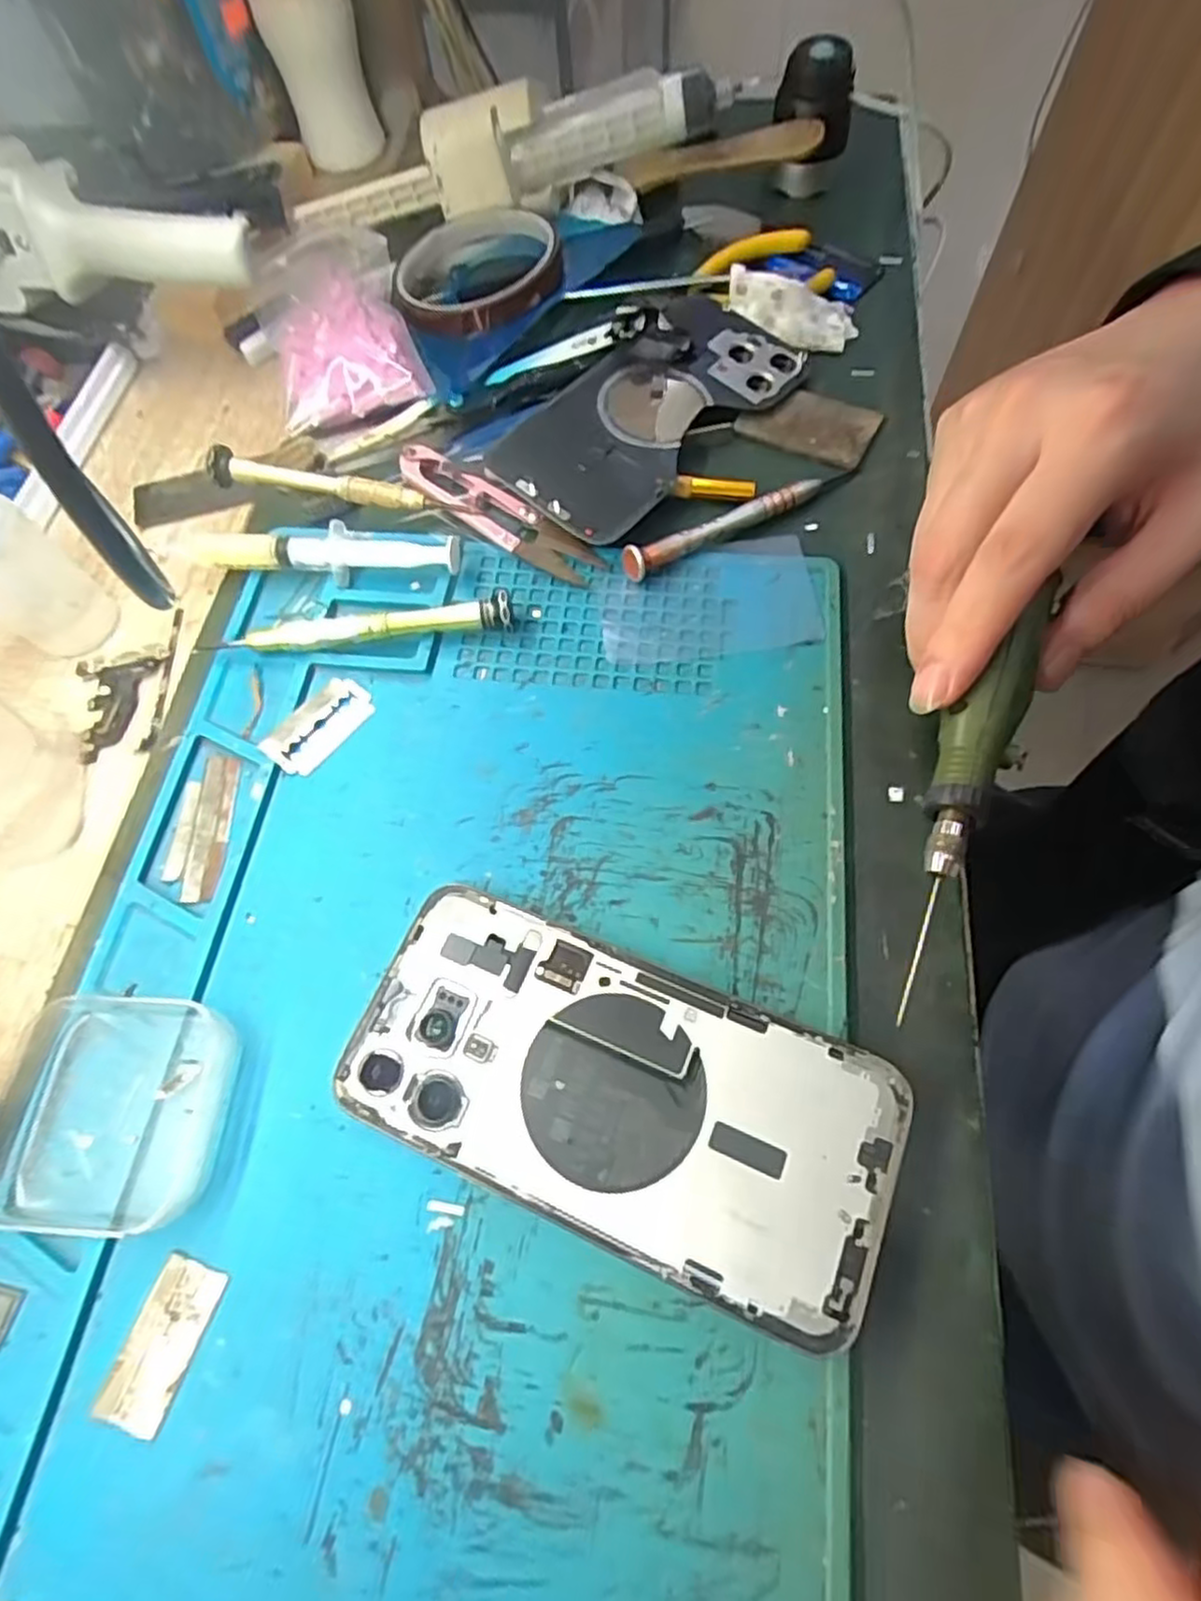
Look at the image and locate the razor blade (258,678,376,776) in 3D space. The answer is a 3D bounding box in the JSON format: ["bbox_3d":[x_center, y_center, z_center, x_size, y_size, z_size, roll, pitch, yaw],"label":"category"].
[{"bbox_3d":[-0.108,-0.029,0.272,0.022,0.004,0.042,39,72,5],"label":"razor blade"}]

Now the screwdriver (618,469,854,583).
[{"bbox_3d":[0.060,-0.120,0.295,0.111,0.011,0.010,-28,68,-9],"label":"screwdriver"}]

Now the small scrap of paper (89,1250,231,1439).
[{"bbox_3d":[-0.121,0.148,0.193,0.019,0.004,0.039,17,68,9],"label":"small scrap of paper"}]

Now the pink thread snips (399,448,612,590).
[{"bbox_3d":[-0.044,-0.123,0.301,0.099,0.015,0.022,31,71,15],"label":"pink thread snips"}]

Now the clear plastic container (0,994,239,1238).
[{"bbox_3d":[-0.147,0.092,0.212,0.064,0.018,0.064,0,66,2],"label":"clear plastic container"}]

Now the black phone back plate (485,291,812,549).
[{"bbox_3d":[0.023,-0.177,0.315,0.074,0.012,0.149,39,71,12],"label":"black phone back plate"}]

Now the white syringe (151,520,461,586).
[{"bbox_3d":[-0.121,-0.104,0.296,0.126,0.017,0.018,1,67,3],"label":"white syringe"}]

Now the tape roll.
[{"bbox_3d":[-0.063,-0.273,0.359,0.082,0.014,0.083,-11,66,-3],"label":"tape roll"}]

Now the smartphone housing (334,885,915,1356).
[{"bbox_3d":[0.004,0.085,0.210,0.156,0.012,0.075,20,69,11],"label":"smartphone housing"}]

